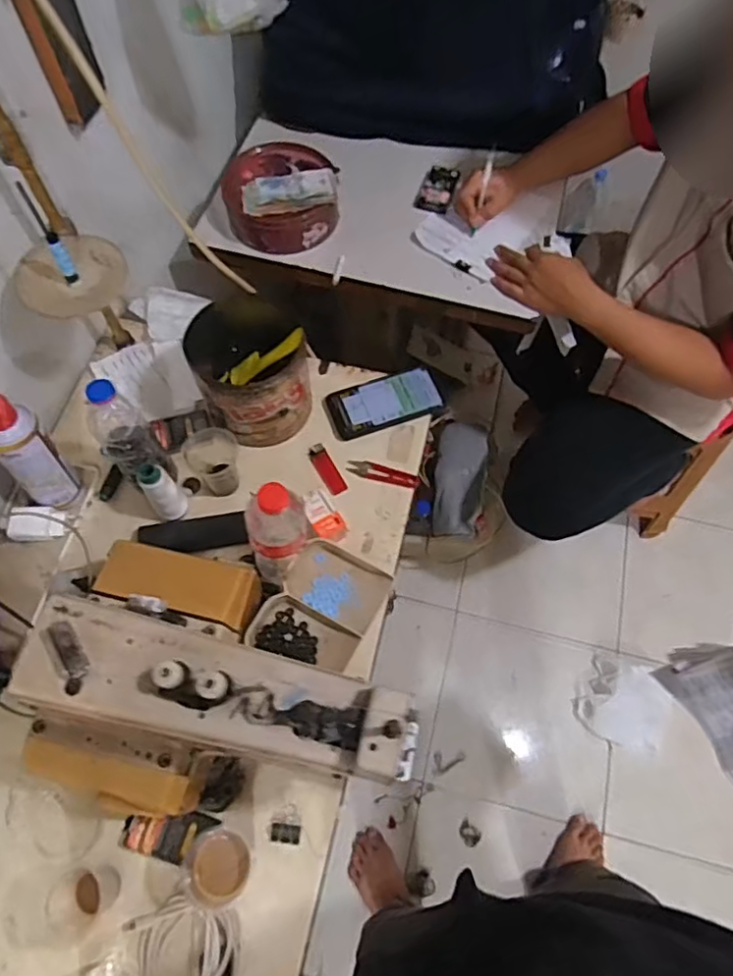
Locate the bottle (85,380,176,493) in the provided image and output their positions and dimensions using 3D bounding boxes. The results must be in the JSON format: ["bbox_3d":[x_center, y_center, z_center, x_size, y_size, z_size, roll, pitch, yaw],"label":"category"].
[{"bbox_3d":[-0.298,-0.055,0.782,0.064,0.203,0.065,1,65,-1],"label":"bottle"}]

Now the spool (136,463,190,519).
[{"bbox_3d":[-0.262,0.005,0.794,0.041,0.120,0.031,-34,70,-16],"label":"spool"}]

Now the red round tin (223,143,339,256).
[{"bbox_3d":[-0.141,-0.483,1.038,0.191,0.095,0.164,-14,66,-8],"label":"red round tin"}]

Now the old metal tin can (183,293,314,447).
[{"bbox_3d":[-0.156,-0.164,0.861,0.148,0.146,0.163,-10,65,-6],"label":"old metal tin can"}]

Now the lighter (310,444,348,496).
[{"bbox_3d":[-0.055,-0.027,0.880,0.025,0.007,0.085,-27,68,-13],"label":"lighter"}]

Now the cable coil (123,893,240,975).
[{"bbox_3d":[-0.182,0.479,0.624,0.103,0.035,0.109,1,65,-1],"label":"cable coil"}]

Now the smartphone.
[{"bbox_3d":[0.027,-0.129,0.926,0.169,0.007,0.079,-18,73,-4],"label":"smartphone"}]

